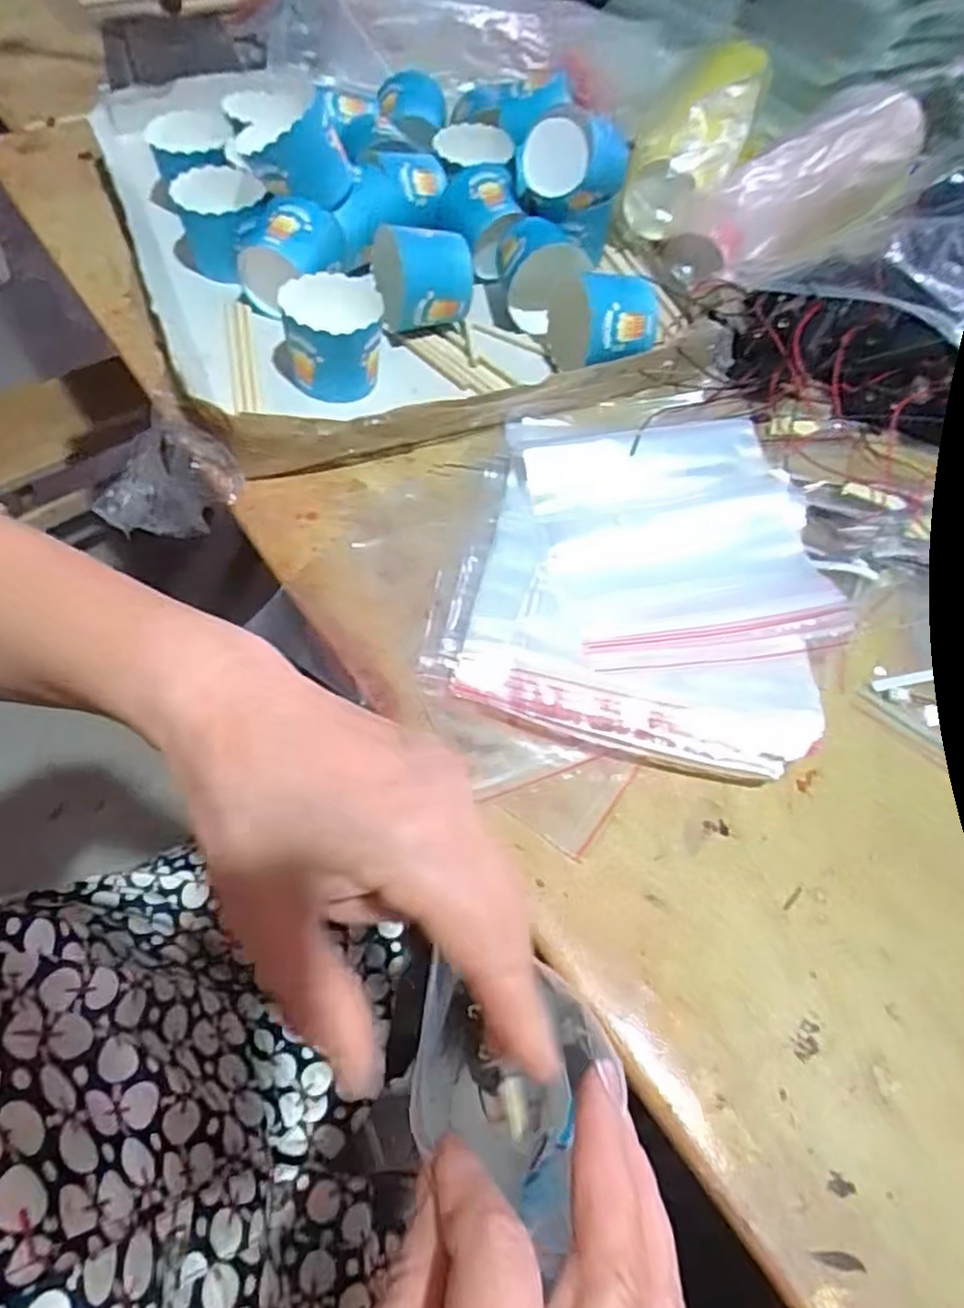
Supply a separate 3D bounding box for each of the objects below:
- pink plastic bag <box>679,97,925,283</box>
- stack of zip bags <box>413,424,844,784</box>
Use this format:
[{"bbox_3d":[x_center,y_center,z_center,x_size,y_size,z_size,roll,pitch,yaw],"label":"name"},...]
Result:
[{"bbox_3d":[0.266,-0.368,0.551,0.089,0.067,0.331,35,60,18],"label":"pink plastic bag"},{"bbox_3d":[0.077,-0.044,0.357,0.180,0.022,0.200,14,56,5],"label":"stack of zip bags"}]

